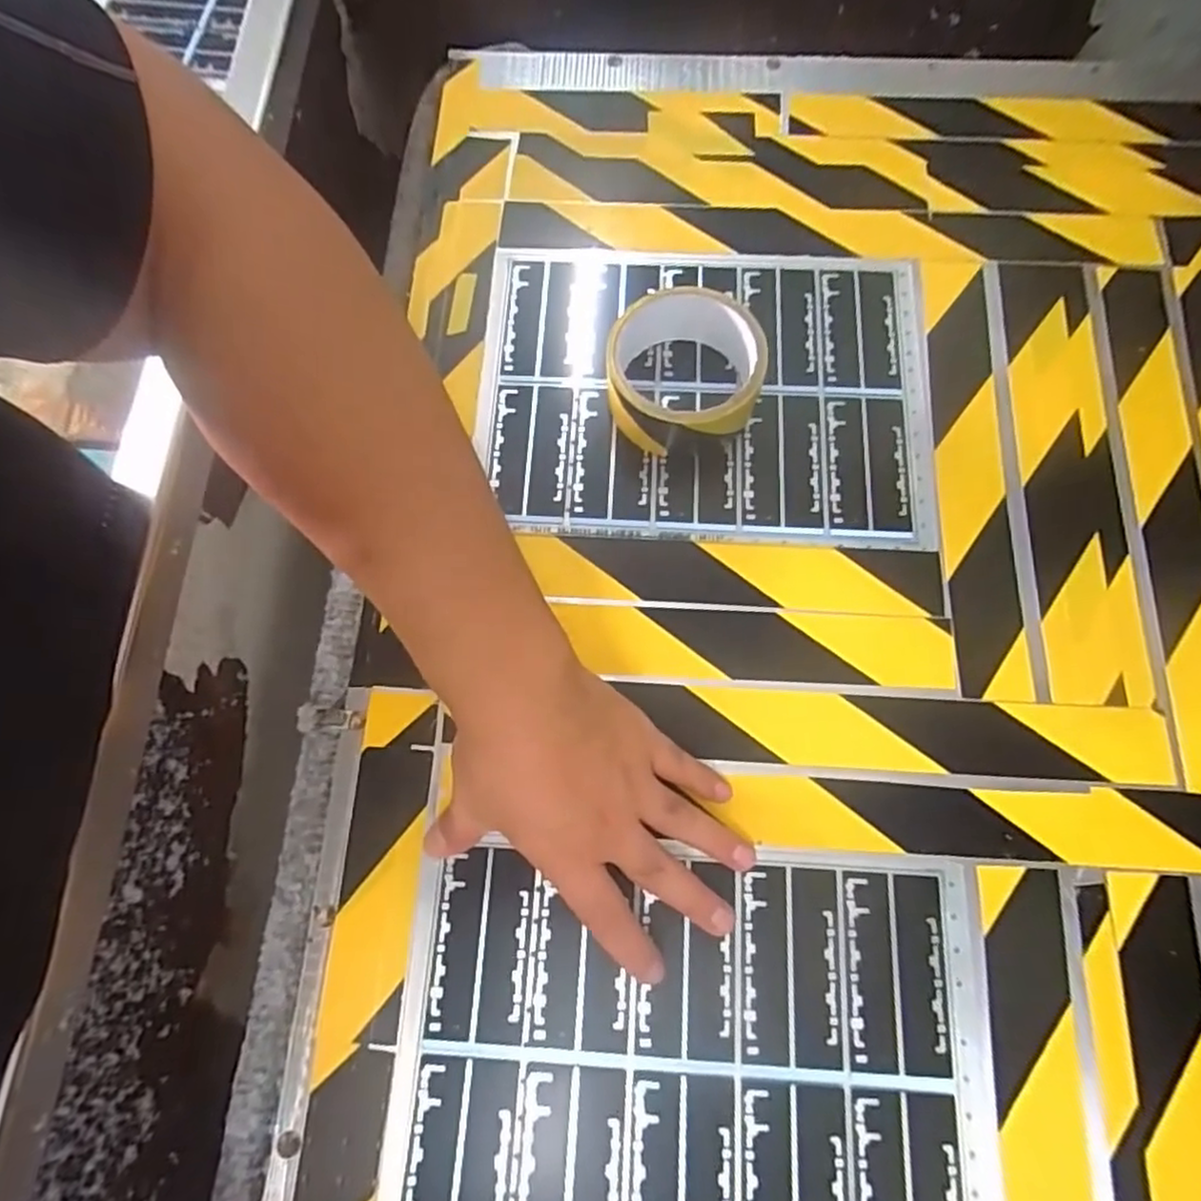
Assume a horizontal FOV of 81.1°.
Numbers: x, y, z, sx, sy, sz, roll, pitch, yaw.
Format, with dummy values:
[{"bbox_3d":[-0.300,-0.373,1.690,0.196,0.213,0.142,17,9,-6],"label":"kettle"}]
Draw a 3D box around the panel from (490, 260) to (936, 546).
[{"bbox_3d":[0.063,-0.132,0.433,0.268,0.009,0.197,3,74,2],"label":"panel"}]

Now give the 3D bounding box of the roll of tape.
[{"bbox_3d":[0.049,-0.134,0.412,0.088,0.042,0.087,0,74,1],"label":"roll of tape"}]

